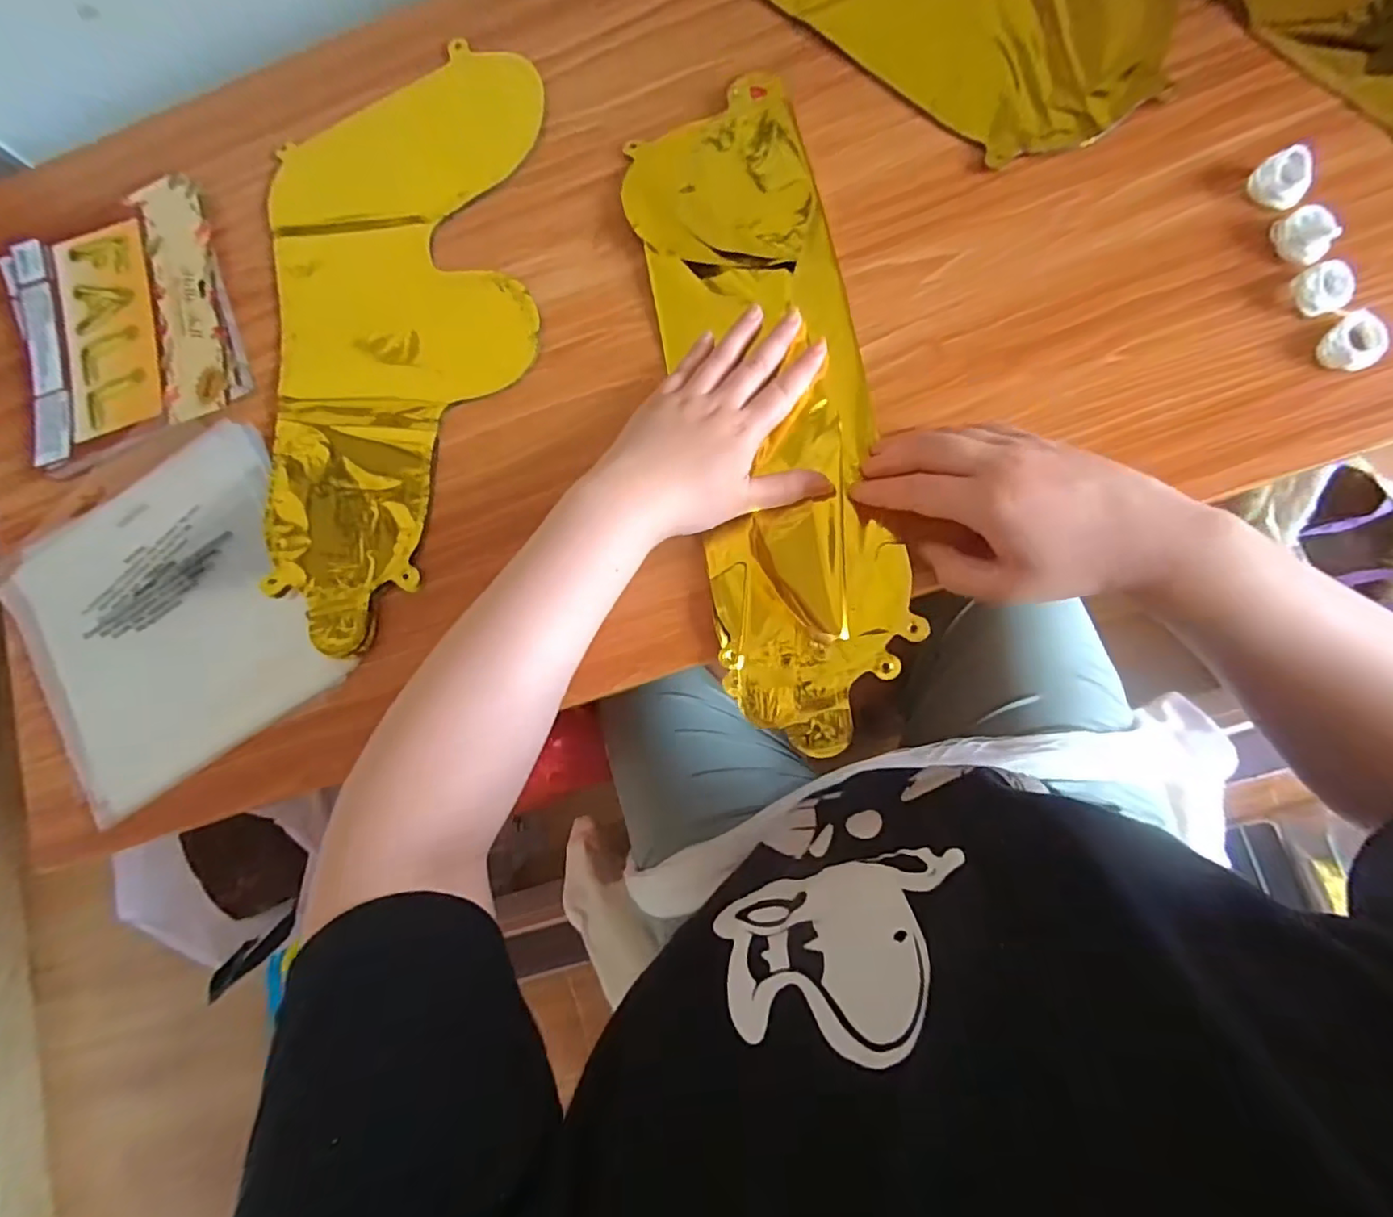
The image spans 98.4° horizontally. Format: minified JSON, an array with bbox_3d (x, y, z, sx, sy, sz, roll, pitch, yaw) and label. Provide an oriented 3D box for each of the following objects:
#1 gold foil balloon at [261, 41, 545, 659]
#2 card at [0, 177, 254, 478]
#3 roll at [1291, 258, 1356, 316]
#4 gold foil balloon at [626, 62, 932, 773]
[{"bbox_3d":[-0.209,-0.184,0.415,0.184,0.015,0.407,-1,83,7],"label":"gold foil balloon"},{"bbox_3d":[-0.435,-0.212,0.452,0.168,0.007,0.194,-20,80,4],"label":"card"},{"bbox_3d":[0.361,-0.185,0.346,0.023,0.014,0.028,-35,81,2],"label":"roll"},{"bbox_3d":[0.046,-0.131,0.383,0.124,0.019,0.423,-10,82,6],"label":"gold foil balloon"}]

